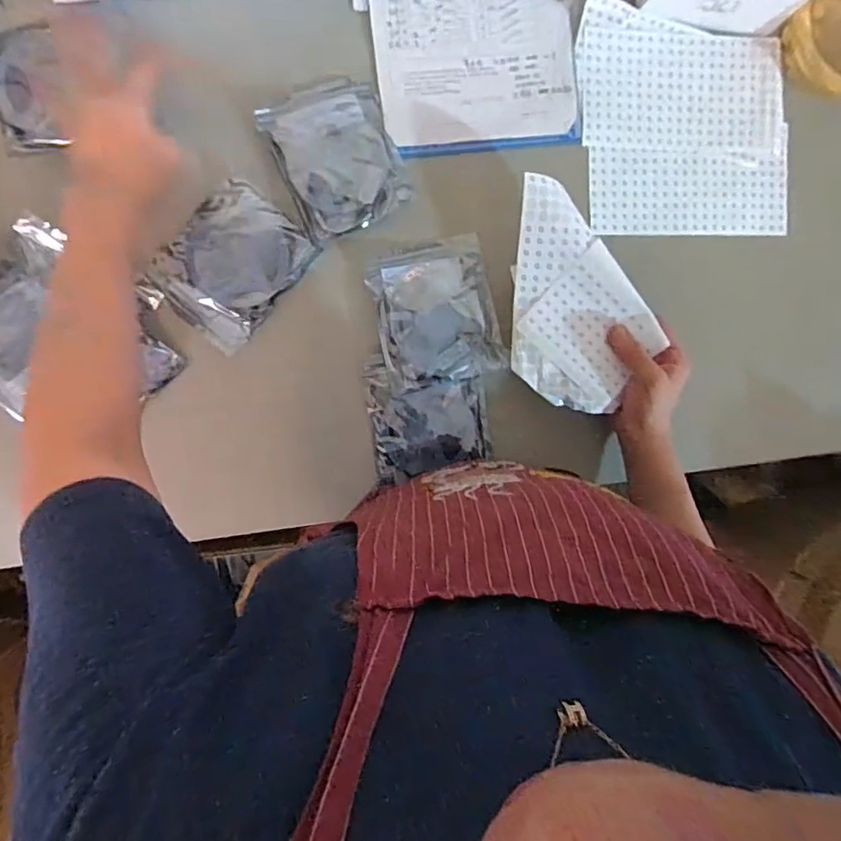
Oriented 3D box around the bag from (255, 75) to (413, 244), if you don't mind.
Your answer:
[{"bbox_3d":[-0.084,-0.269,0.559,0.117,0.013,0.148,-26,96,-4],"label":"bag"}]

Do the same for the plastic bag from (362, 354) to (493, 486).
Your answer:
[{"bbox_3d":[0.009,-0.006,0.579,0.123,0.013,0.128,-9,95,-6],"label":"plastic bag"}]

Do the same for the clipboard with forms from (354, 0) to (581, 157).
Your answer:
[{"bbox_3d":[0.048,-0.447,0.561,0.217,0.030,0.329,-6,95,-6],"label":"clipboard with forms"}]

